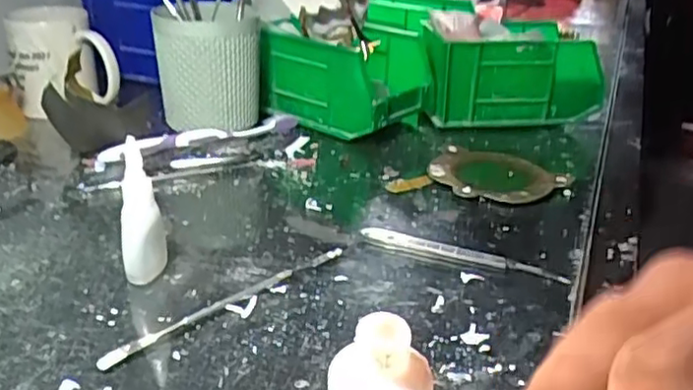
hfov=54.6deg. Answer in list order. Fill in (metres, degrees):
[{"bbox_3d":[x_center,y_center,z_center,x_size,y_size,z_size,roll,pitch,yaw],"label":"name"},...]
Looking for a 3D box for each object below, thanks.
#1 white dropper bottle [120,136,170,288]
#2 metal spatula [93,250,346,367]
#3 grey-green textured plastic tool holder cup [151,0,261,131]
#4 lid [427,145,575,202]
[{"bbox_3d":[-0.124,0.012,0.402,0.018,0.084,0.025,9,27,15],"label":"white dropper bottle"},{"bbox_3d":[-0.067,0.061,0.393,0.163,0.006,0.012,-21,34,-38],"label":"metal spatula"},{"bbox_3d":[-0.130,-0.120,0.641,0.094,0.111,0.093,-4,27,-12],"label":"grey-green textured plastic tool holder cup"},{"bbox_3d":[0.121,-0.019,0.562,0.098,0.009,0.099,1,26,-1],"label":"lid"}]

